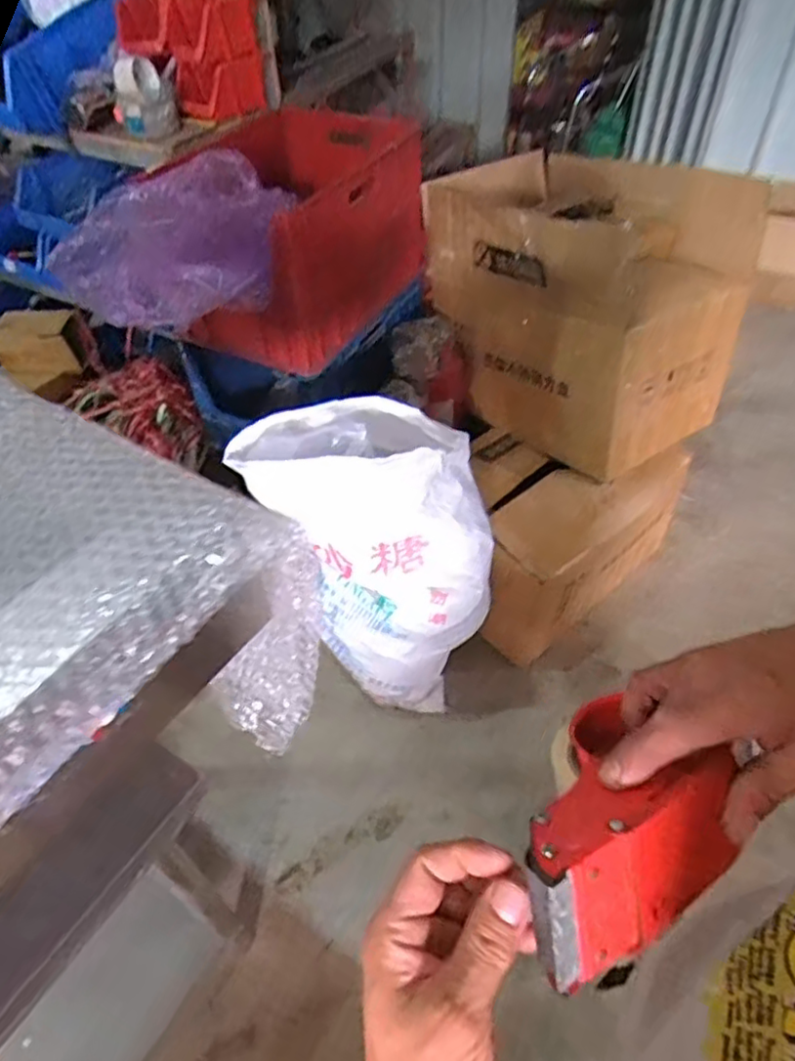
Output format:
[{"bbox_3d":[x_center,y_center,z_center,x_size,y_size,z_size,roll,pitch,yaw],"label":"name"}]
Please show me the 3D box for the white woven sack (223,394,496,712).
[{"bbox_3d":[-0.047,0.056,1.369,0.462,0.692,0.257,24,52,22],"label":"white woven sack"}]

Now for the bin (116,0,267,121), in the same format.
[{"bbox_3d":[-0.455,-1.056,1.431,0.287,0.204,0.184,33,56,28],"label":"bin"}]

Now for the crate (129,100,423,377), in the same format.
[{"bbox_3d":[-0.231,-0.675,1.467,0.444,0.360,0.581,29,54,26],"label":"crate"}]

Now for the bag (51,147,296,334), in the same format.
[{"bbox_3d":[-0.415,-0.571,1.266,0.387,0.212,0.342,-3,47,-1],"label":"bag"}]

